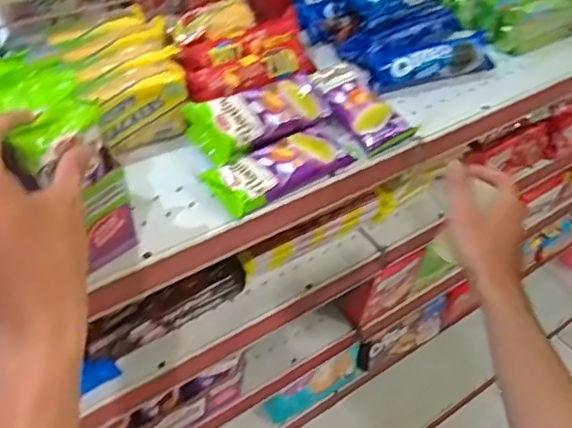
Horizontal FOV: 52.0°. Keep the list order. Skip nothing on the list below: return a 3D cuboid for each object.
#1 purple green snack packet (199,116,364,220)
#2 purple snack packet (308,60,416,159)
[{"bbox_3d":[0.004,-0.055,0.592,0.174,0.027,0.059,-29,57,-28],"label":"purple green snack packet"},{"bbox_3d":[0.078,-0.122,0.659,0.054,0.032,0.140,-25,55,-25],"label":"purple snack packet"}]

